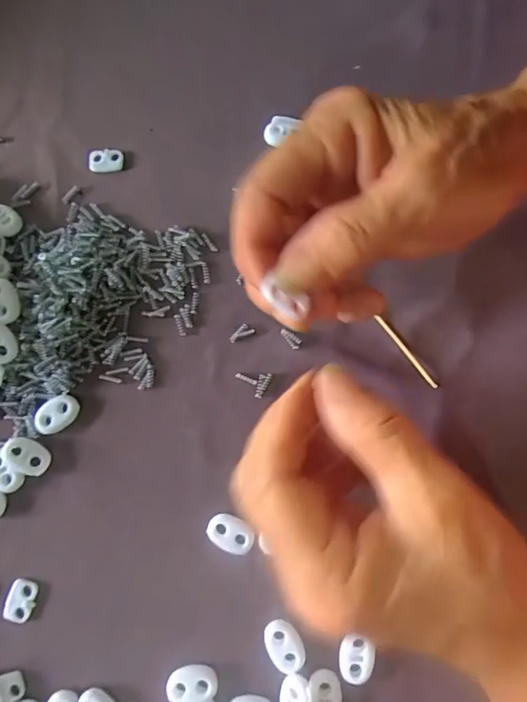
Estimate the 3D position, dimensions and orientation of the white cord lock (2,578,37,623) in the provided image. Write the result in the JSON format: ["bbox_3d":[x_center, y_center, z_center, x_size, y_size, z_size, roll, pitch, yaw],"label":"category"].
[{"bbox_3d":[-0.116,0.119,0.222,0.013,0.004,0.018,15,79,3],"label":"white cord lock"}]

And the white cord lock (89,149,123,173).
[{"bbox_3d":[-0.089,-0.108,0.262,0.019,0.004,0.012,-5,78,-1],"label":"white cord lock"}]

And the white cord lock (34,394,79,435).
[{"bbox_3d":[-0.104,0.032,0.235,0.023,0.005,0.014,-35,80,-7],"label":"white cord lock"}]

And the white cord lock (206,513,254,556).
[{"bbox_3d":[-0.016,0.087,0.223,0.022,0.005,0.015,27,80,5],"label":"white cord lock"}]

